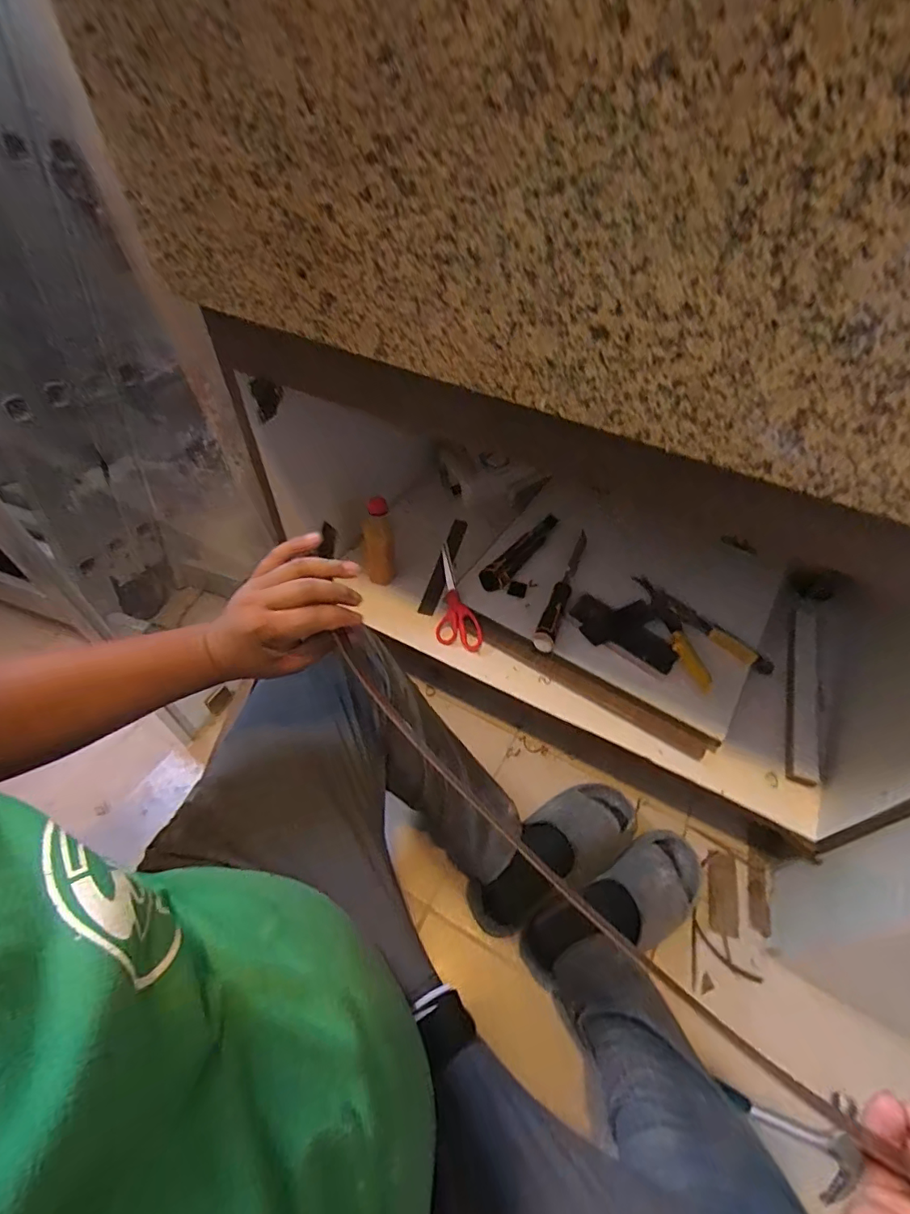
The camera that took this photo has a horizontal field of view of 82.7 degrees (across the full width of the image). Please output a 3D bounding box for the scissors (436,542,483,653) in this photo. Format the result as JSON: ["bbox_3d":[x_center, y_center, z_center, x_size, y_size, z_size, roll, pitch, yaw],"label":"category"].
[{"bbox_3d":[-0.008,-0.016,0.893,0.071,0.016,0.205,-10,66,-9],"label":"scissors"}]

